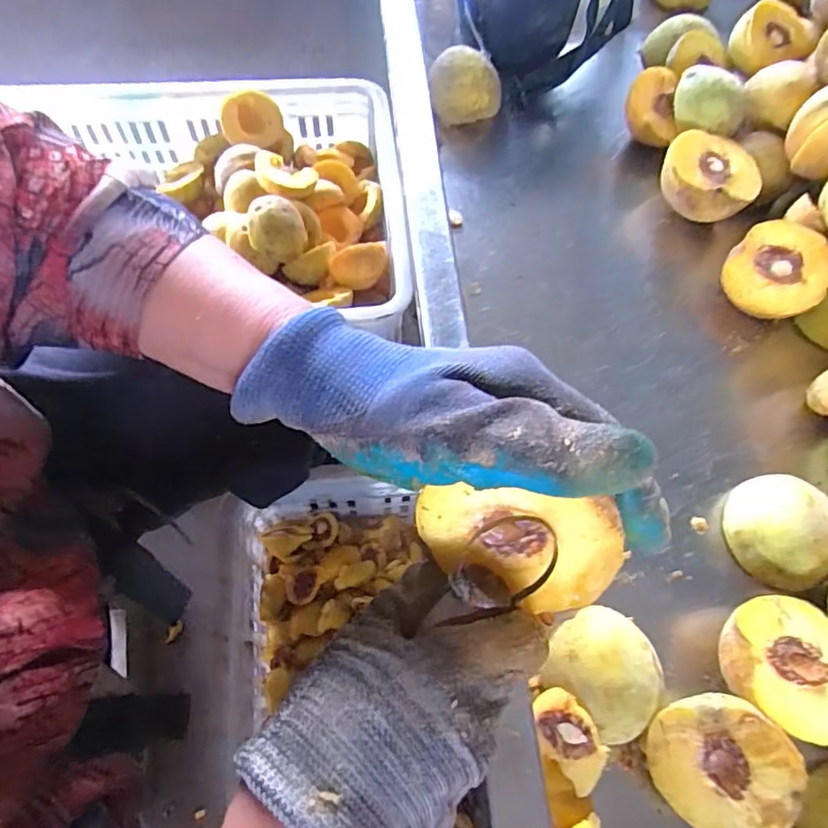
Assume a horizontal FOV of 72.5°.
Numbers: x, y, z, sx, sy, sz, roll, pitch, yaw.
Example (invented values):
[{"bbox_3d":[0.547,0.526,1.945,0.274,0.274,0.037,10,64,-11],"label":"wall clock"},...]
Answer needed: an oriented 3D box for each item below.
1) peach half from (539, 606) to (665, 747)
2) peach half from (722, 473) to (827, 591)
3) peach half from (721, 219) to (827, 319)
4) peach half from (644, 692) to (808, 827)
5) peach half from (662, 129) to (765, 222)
[{"bbox_3d":[0.100,0.134,0.297,0.057,0.033,0.055,1,65,-3],"label":"peach half"},{"bbox_3d":[0.217,0.069,0.333,0.051,0.038,0.065,-18,67,-11],"label":"peach half"},{"bbox_3d":[0.263,-0.101,0.410,0.066,0.028,0.066,-3,81,21],"label":"peach half"},{"bbox_3d":[0.149,0.168,0.277,0.063,0.028,0.063,-20,70,16],"label":"peach half"},{"bbox_3d":[0.230,-0.182,0.450,0.070,0.044,0.078,30,67,10],"label":"peach half"}]

